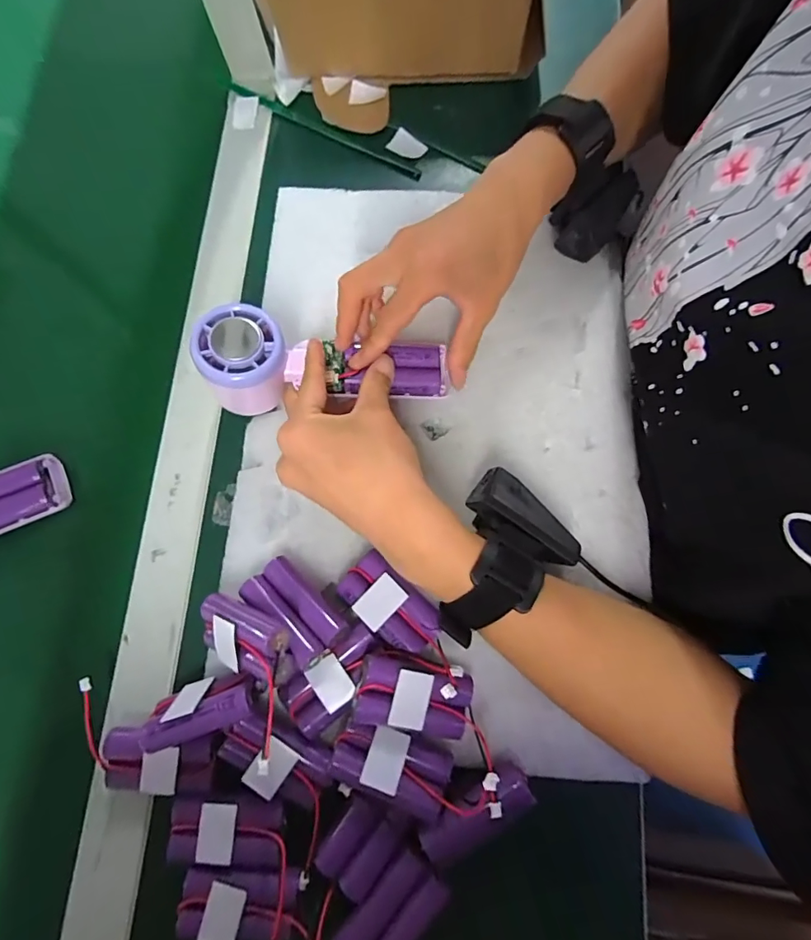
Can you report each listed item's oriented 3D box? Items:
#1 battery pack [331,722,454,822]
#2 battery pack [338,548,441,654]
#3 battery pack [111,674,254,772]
[{"bbox_3d":[-0.008,0.170,0.268,0.066,0.019,0.033,22,51,6],"label":"battery pack"},{"bbox_3d":[-0.010,0.084,0.295,0.064,0.025,0.034,42,80,9],"label":"battery pack"},{"bbox_3d":[-0.121,0.139,0.274,0.069,0.030,0.027,-21,77,-4],"label":"battery pack"}]

